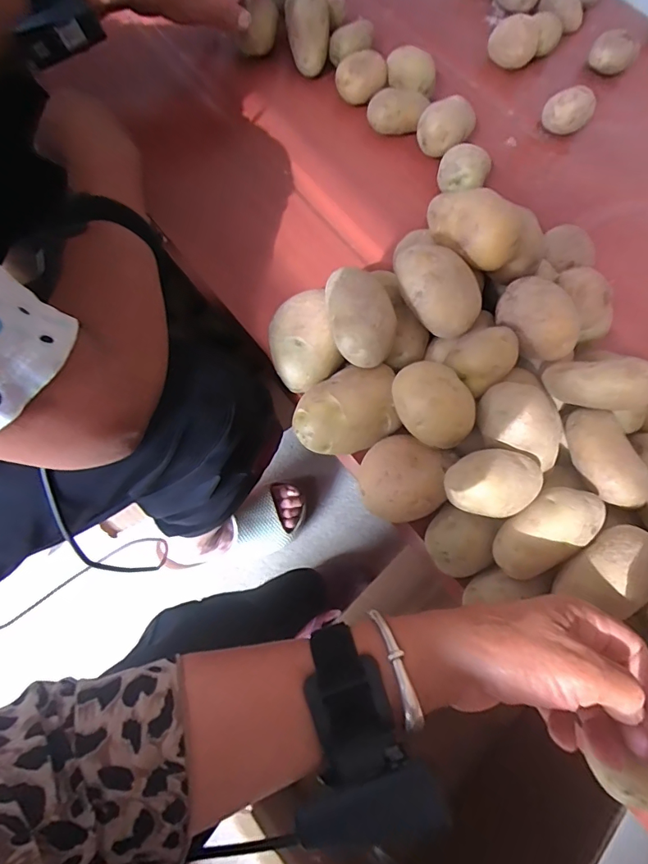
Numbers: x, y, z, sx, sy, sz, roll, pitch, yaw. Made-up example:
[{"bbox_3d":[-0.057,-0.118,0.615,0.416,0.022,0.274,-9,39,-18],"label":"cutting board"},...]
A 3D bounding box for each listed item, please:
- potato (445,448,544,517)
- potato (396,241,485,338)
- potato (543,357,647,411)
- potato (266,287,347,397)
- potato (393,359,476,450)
[{"bbox_3d":[0.108,0.033,0.296,0.060,0.033,0.039,-17,65,-7],"label":"potato"},{"bbox_3d":[0.088,-0.112,0.355,0.051,0.044,0.073,-34,105,10],"label":"potato"},{"bbox_3d":[0.196,-0.034,0.331,0.069,0.034,0.034,3,99,30],"label":"potato"},{"bbox_3d":[-0.017,-0.069,0.371,0.054,0.044,0.074,-16,65,-7],"label":"potato"},{"bbox_3d":[0.072,-0.019,0.311,0.037,0.035,0.058,-41,70,-17],"label":"potato"}]

